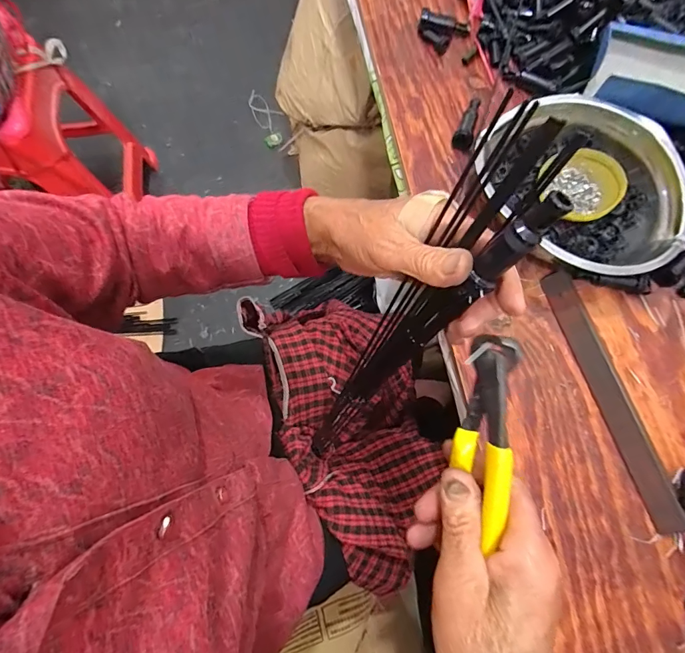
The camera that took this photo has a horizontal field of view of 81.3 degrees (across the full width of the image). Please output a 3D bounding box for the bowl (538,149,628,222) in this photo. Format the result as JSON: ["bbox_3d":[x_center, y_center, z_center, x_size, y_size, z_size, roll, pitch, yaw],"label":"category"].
[{"bbox_3d":[0.257,-0.154,0.432,0.072,0.030,0.084,-39,80,-8],"label":"bowl"}]

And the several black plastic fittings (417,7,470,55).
[{"bbox_3d":[0.127,-0.377,0.511,0.063,0.020,0.045,17,77,4],"label":"several black plastic fittings"}]

